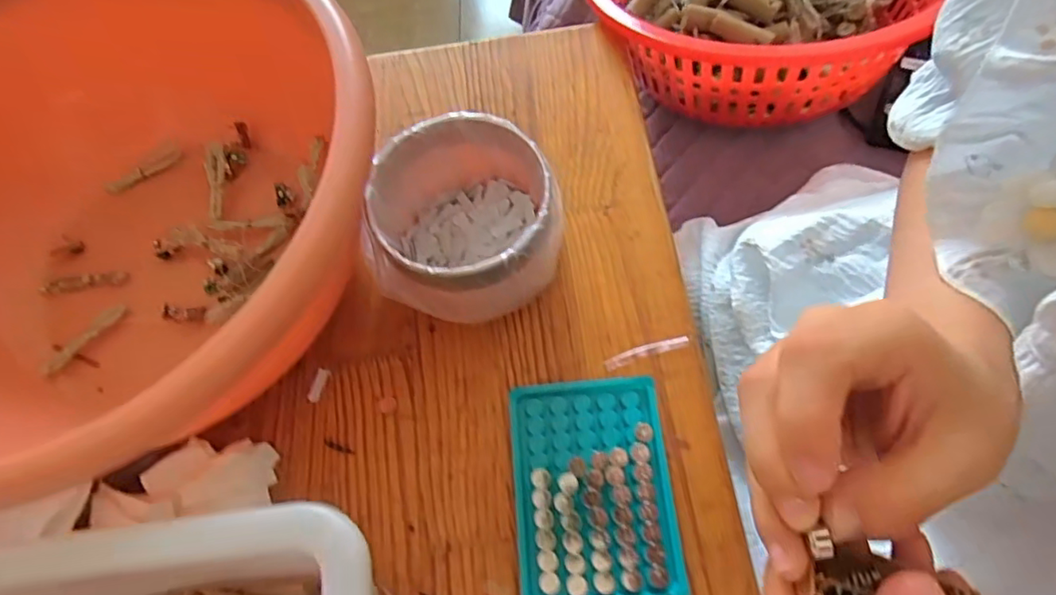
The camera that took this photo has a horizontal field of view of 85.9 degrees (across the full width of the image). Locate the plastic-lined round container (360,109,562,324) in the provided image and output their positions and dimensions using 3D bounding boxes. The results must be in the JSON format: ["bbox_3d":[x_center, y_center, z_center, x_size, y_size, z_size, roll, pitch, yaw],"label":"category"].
[{"bbox_3d":[-0.040,-0.047,0.384,0.109,0.085,0.118,-2,67,2],"label":"plastic-lined round container"}]

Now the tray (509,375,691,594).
[{"bbox_3d":[0.040,0.118,0.351,0.095,0.012,0.130,-5,67,1],"label":"tray"}]

